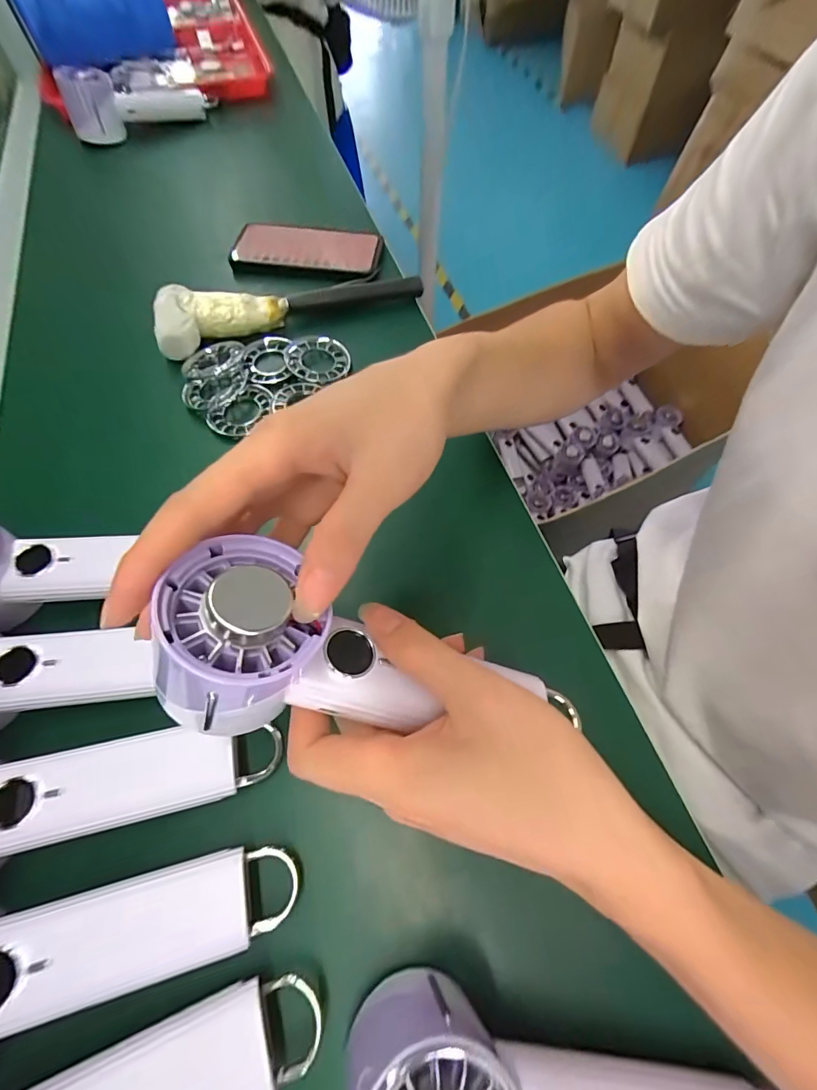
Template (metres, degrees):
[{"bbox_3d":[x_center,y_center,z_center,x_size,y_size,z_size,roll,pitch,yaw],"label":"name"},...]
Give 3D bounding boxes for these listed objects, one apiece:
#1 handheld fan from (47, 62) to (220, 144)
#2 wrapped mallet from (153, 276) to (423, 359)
[{"bbox_3d":[-0.360,-0.591,0.574,0.187,0.067,0.079,-18,65,-9],"label":"handheld fan"},{"bbox_3d":[-0.108,-0.230,0.407,0.242,0.033,0.052,-16,64,-7],"label":"wrapped mallet"}]

